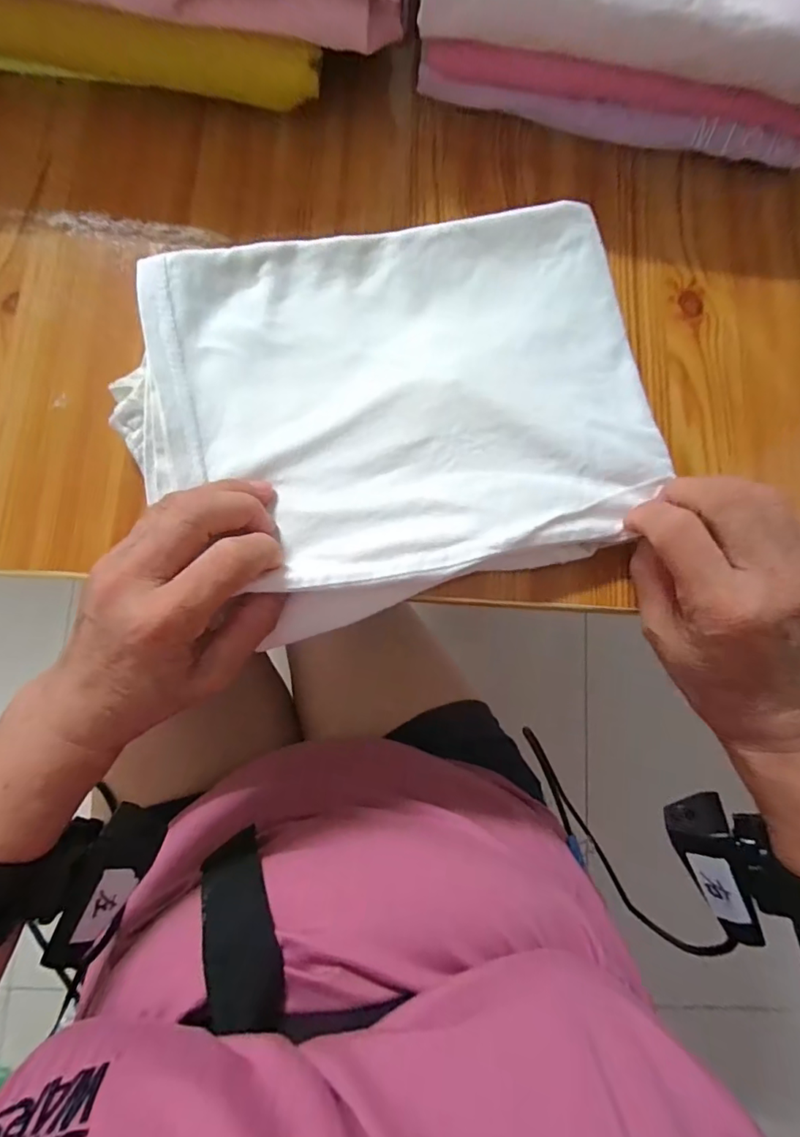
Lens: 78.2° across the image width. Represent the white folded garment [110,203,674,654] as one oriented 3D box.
[{"bbox_3d":[-0.001,-0.085,0.257,0.260,0.031,0.201,-15,75,-6],"label":"white folded garment"}]

